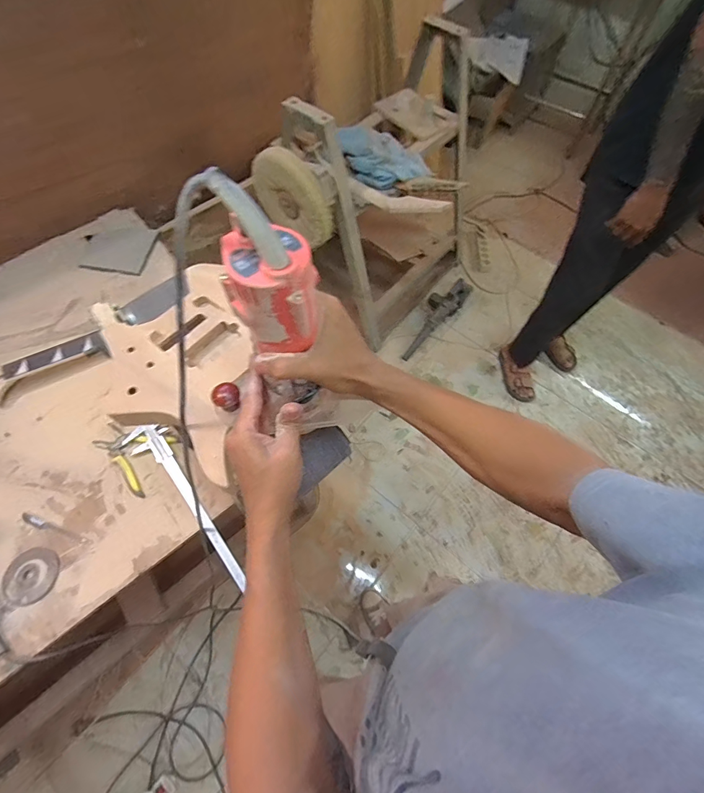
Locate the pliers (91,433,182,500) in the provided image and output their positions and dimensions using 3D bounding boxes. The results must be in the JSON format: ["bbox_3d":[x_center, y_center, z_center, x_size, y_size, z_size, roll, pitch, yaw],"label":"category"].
[{"bbox_3d":[-0.428,0.109,0.762,0.144,0.013,0.122,22,65,10],"label":"pliers"}]

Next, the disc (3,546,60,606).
[{"bbox_3d":[-0.544,0.303,0.665,0.079,0.008,0.086,0,63,-1],"label":"disc"}]

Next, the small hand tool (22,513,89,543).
[{"bbox_3d":[-0.533,0.237,0.700,0.132,0.004,0.016,19,64,9],"label":"small hand tool"}]

